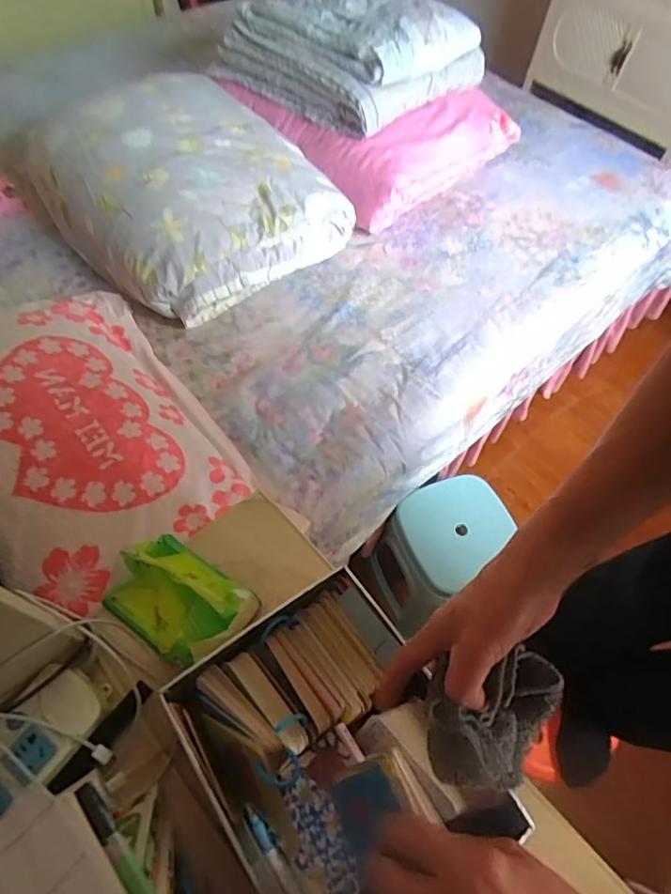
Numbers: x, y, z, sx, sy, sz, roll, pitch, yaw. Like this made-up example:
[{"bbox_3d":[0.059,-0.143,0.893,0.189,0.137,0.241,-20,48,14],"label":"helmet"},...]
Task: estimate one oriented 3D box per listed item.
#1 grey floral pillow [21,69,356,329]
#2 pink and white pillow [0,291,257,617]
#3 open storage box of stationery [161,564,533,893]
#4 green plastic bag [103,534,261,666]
[{"bbox_3d":[-0.346,-0.597,1.192,0.527,0.194,0.617,-39,70,-23],"label":"grey floral pillow"},{"bbox_3d":[-0.432,-0.039,0.893,0.421,0.128,0.627,-38,68,-24],"label":"pink and white pillow"},{"bbox_3d":[-0.003,0.259,0.428,0.194,0.088,0.239,-30,67,-20],"label":"open storage box of stationery"},{"bbox_3d":[-0.150,0.146,0.504,0.130,0.055,0.091,31,62,12],"label":"green plastic bag"}]

